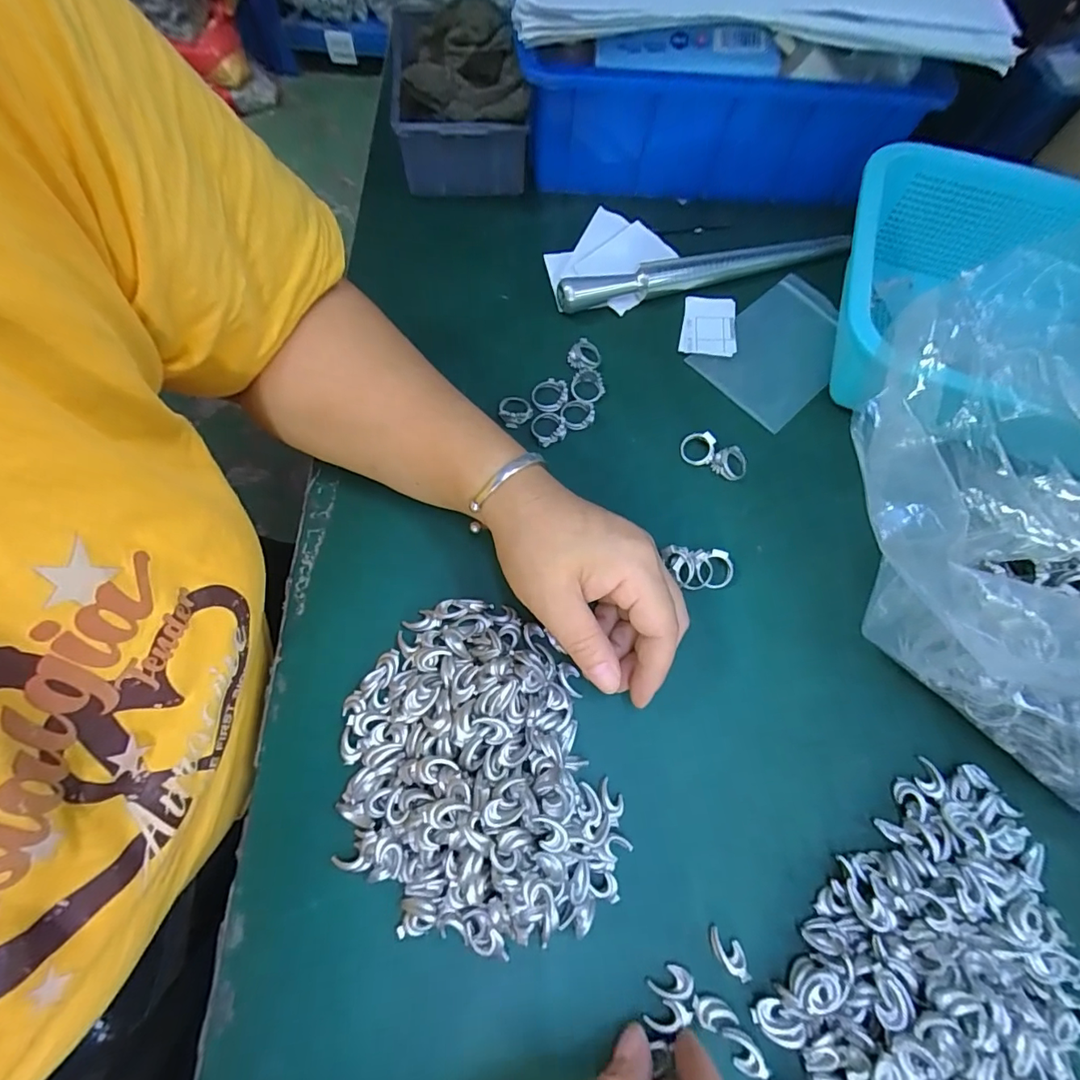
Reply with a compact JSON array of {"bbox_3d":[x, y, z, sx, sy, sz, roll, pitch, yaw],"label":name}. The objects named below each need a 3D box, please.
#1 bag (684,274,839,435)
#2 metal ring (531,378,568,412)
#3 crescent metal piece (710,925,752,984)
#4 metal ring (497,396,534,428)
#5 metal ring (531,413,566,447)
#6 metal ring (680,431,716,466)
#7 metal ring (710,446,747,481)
[{"bbox_3d":[0.177,-0.139,0.366,0.123,0.006,0.080,-40,76,-16],"label":"bag"},{"bbox_3d":[0.007,-0.097,0.334,0.022,0.007,0.021,1,69,-3],"label":"metal ring"},{"bbox_3d":[0.088,0.191,0.233,0.011,0.005,0.023,-40,63,-16],"label":"crescent metal piece"},{"bbox_3d":[-0.017,-0.085,0.330,0.023,0.006,0.022,1,69,-3],"label":"metal ring"},{"bbox_3d":[0.005,-0.074,0.326,0.022,0.007,0.023,1,69,-3],"label":"metal ring"},{"bbox_3d":[0.101,-0.058,0.324,0.022,0.005,0.021,0,91,27],"label":"metal ring"},{"bbox_3d":[0.122,-0.050,0.322,0.022,0.009,0.020,1,69,-3],"label":"metal ring"}]

